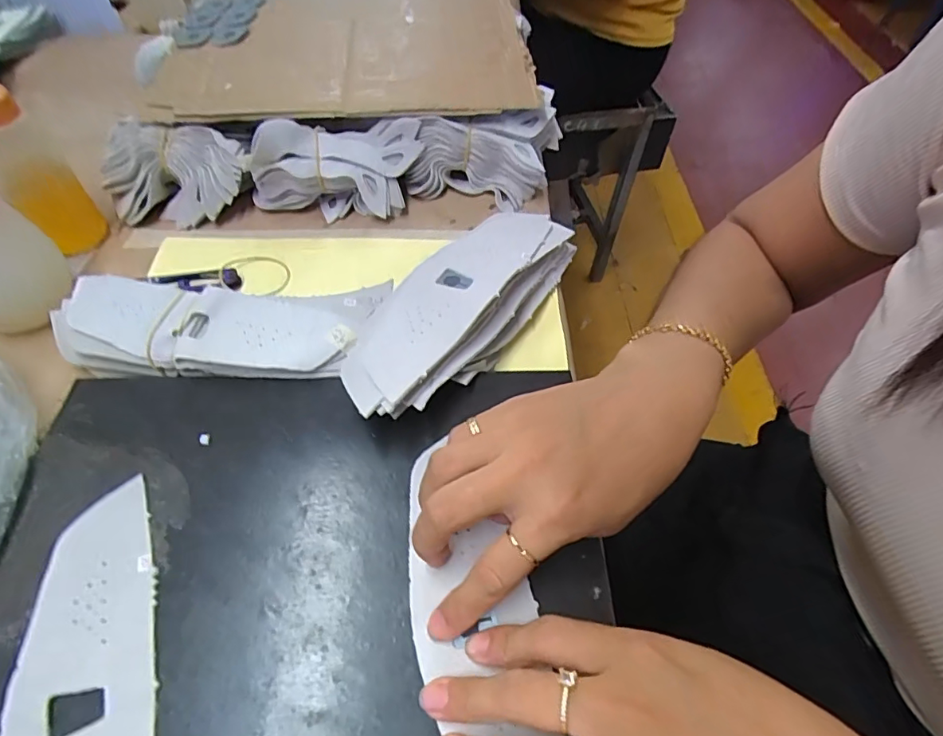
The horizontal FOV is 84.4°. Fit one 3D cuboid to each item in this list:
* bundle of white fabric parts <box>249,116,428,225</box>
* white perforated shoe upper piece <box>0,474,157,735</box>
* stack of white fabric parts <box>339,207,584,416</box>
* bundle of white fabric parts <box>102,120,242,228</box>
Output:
[{"bbox_3d":[-0.111,-0.165,0.434,0.138,0.062,0.061,-1,55,-3],"label":"bundle of white fabric parts"},{"bbox_3d":[-0.163,0.145,0.219,0.055,0.004,0.191,-16,58,-15],"label":"white perforated shoe upper piece"},{"bbox_3d":[-0.003,-0.050,0.356,0.078,0.039,0.236,28,50,18],"label":"stack of white fabric parts"},{"bbox_3d":[-0.241,-0.163,0.434,0.110,0.054,0.076,-2,55,-4],"label":"bundle of white fabric parts"}]

